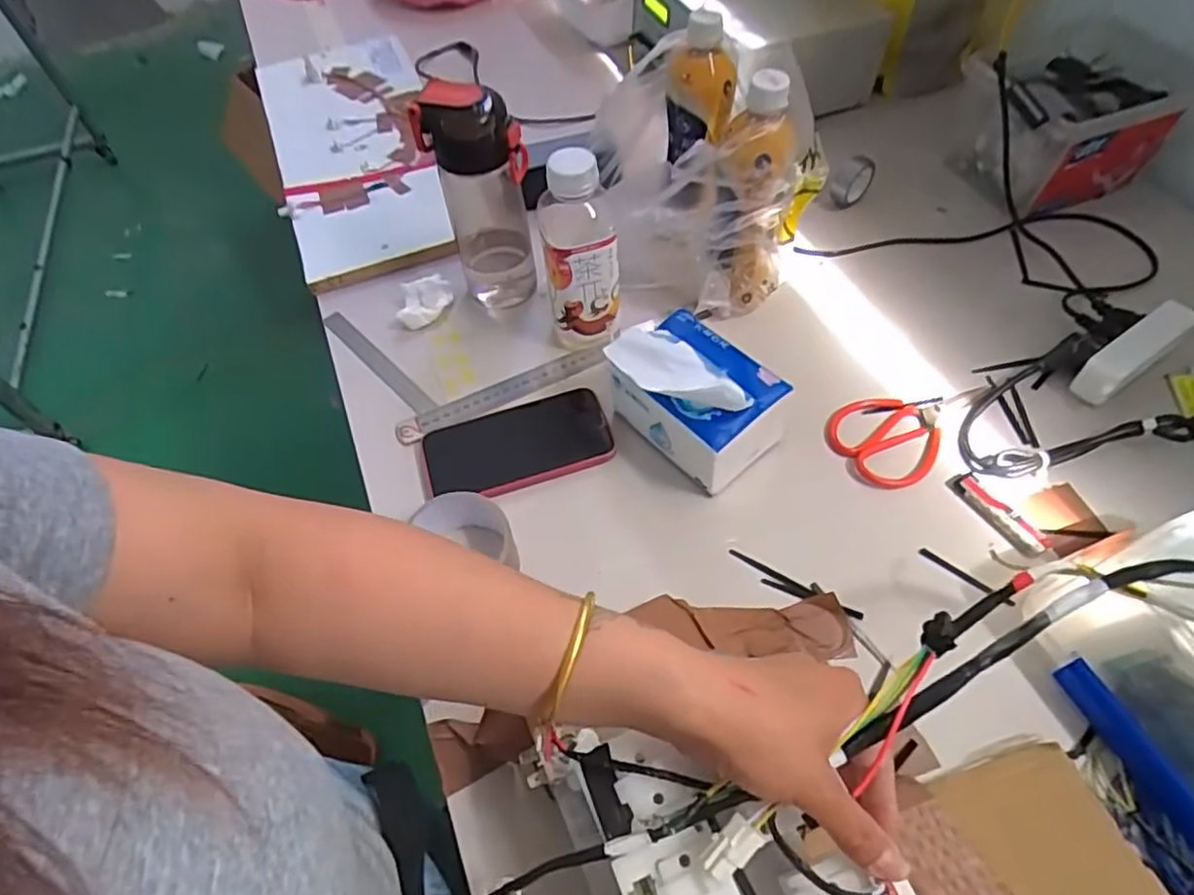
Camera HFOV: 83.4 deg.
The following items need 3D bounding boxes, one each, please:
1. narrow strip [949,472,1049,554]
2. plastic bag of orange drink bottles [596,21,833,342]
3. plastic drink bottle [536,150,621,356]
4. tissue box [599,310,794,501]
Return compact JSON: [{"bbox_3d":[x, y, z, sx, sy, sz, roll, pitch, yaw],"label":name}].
[{"bbox_3d":[0.317,0.051,0.530,0.020,0.008,0.080,-31,60,-16],"label":"narrow strip"},{"bbox_3d":[0.100,-0.268,0.645,0.178,0.202,0.227,-4,54,0],"label":"plastic bag of orange drink bottles"},{"bbox_3d":[-0.015,-0.169,0.595,0.063,0.179,0.069,-4,54,0],"label":"plastic drink bottle"},{"bbox_3d":[0.082,-0.044,0.556,0.096,0.098,0.131,-39,61,-23],"label":"tissue box"}]

